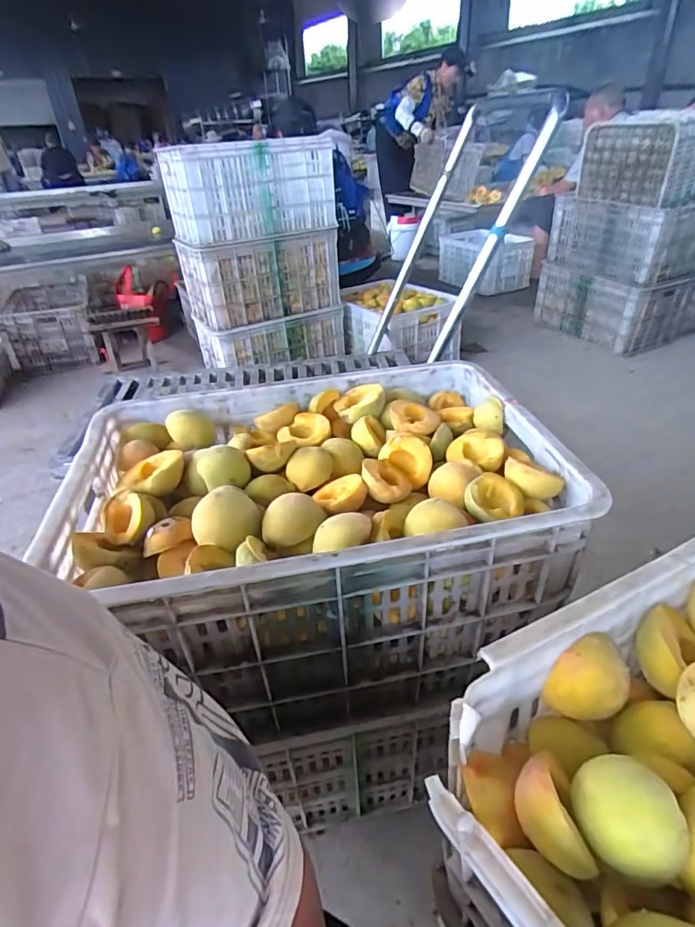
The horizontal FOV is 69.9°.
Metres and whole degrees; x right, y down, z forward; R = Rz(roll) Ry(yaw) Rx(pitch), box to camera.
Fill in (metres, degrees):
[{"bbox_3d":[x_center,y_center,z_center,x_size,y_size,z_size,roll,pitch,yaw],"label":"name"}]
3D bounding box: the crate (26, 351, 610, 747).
[{"bbox_3d":[-0.028,0.081,0.620,0.506,0.241,0.354,-10,34,-8],"label":"crate"}]

